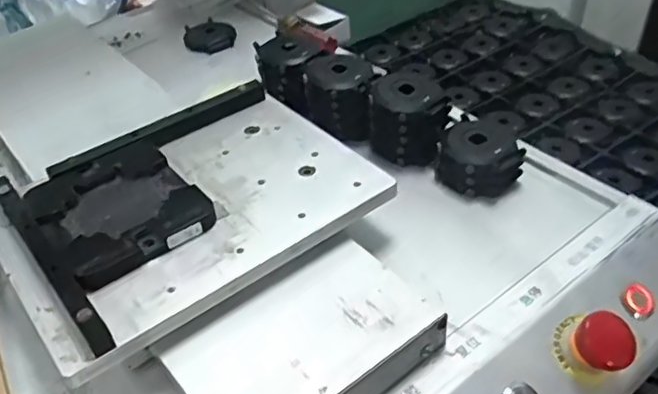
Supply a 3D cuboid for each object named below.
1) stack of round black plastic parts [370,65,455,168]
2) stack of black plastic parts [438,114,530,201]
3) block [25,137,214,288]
[{"bbox_3d":[0.055,-0.054,0.433,0.057,0.050,0.053,2,41,6],"label":"stack of round black plastic parts"},{"bbox_3d":[0.100,-0.026,0.410,0.050,0.032,0.046,24,47,28],"label":"stack of black plastic parts"},{"bbox_3d":[-0.116,0.006,0.347,0.079,0.011,0.089,-30,47,-27],"label":"block"}]

